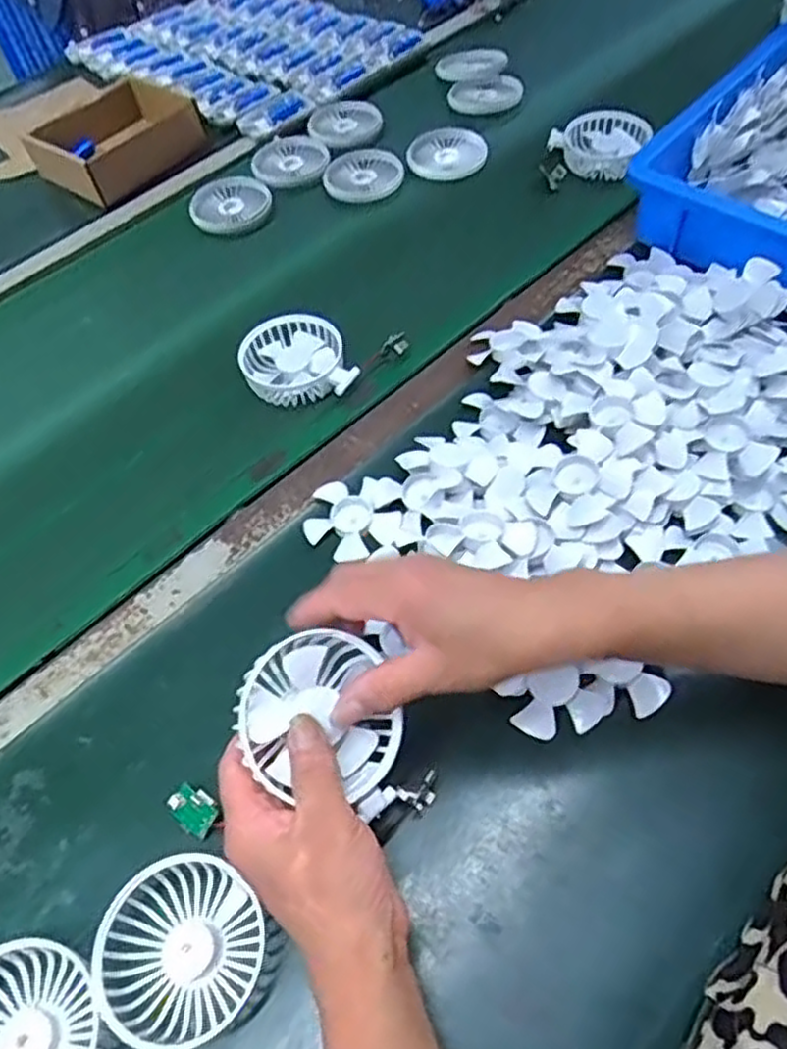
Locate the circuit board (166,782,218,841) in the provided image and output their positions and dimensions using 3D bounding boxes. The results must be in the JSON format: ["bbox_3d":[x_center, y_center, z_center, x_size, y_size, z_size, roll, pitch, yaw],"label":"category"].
[{"bbox_3d":[-0.123,0.175,0.449,0.032,0.004,0.024,33,81,14],"label":"circuit board"}]

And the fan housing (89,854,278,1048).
[{"bbox_3d":[-0.116,0.236,0.404,0.085,0.030,0.088,-2,57,3],"label":"fan housing"}]

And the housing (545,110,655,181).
[{"bbox_3d":[0.236,-0.434,0.823,0.094,0.032,0.091,-39,62,-19],"label":"housing"}]

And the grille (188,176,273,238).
[{"bbox_3d":[-0.186,-0.364,0.830,0.091,0.021,0.091,-2,57,3],"label":"grille"}]

